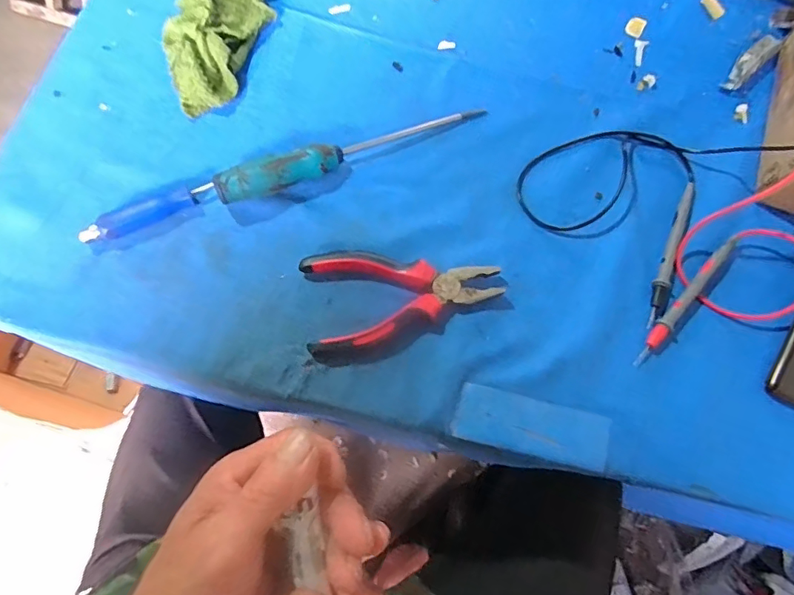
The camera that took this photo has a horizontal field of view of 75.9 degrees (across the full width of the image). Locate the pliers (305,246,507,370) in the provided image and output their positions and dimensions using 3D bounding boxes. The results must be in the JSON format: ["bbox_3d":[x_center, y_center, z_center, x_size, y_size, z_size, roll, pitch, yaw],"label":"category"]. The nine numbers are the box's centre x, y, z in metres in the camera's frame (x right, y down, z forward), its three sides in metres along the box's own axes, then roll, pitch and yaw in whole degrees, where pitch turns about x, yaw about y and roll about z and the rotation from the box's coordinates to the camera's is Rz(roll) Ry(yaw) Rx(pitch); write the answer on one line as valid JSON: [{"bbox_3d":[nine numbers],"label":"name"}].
[{"bbox_3d":[0.002,-0.006,0.403,0.152,0.023,0.093,-16,71,-7],"label":"pliers"}]

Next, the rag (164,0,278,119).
[{"bbox_3d":[-0.161,-0.290,0.484,0.085,0.046,0.249,18,71,4],"label":"rag"}]

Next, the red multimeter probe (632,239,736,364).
[{"bbox_3d":[0.235,0.000,0.412,0.012,0.009,0.142,42,74,12],"label":"red multimeter probe"}]

